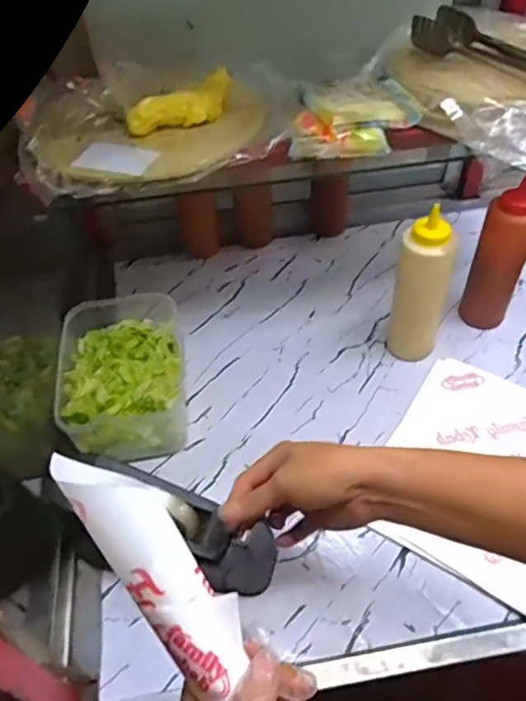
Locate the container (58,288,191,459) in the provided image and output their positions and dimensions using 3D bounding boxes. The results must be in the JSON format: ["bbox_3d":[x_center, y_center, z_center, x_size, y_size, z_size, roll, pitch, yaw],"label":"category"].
[{"bbox_3d":[-0.171,0.020,0.667,0.146,0.078,0.220,-8,48,-7],"label":"container"}]

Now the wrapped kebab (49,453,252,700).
[{"bbox_3d":[-0.033,0.166,0.321,0.044,0.034,0.267,-33,80,-26],"label":"wrapped kebab"}]

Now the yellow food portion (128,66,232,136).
[{"bbox_3d":[-0.080,-0.273,0.599,0.053,0.029,0.142,33,56,27],"label":"yellow food portion"}]

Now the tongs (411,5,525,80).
[{"bbox_3d":[0.245,-0.313,0.578,0.044,0.031,0.223,-24,51,-20],"label":"tongs"}]

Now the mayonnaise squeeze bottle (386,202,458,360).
[{"bbox_3d":[0.189,-0.069,0.652,0.061,0.192,0.059,21,51,19],"label":"mayonnaise squeeze bottle"}]

